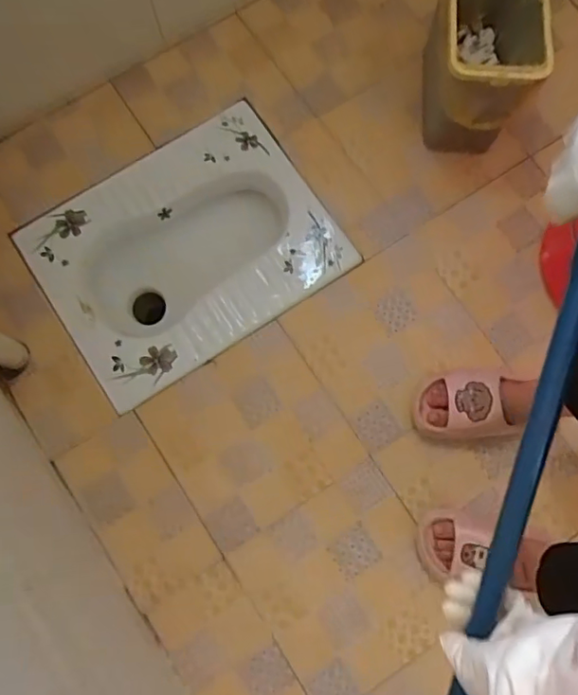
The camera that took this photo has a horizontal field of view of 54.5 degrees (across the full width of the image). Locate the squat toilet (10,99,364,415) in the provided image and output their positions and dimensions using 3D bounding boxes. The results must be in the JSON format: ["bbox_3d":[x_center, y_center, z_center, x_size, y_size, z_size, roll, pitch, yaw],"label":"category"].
[{"bbox_3d":[-0.182,-0.166,1.064,0.503,0.179,0.387,-33,79,-7],"label":"squat toilet"}]

